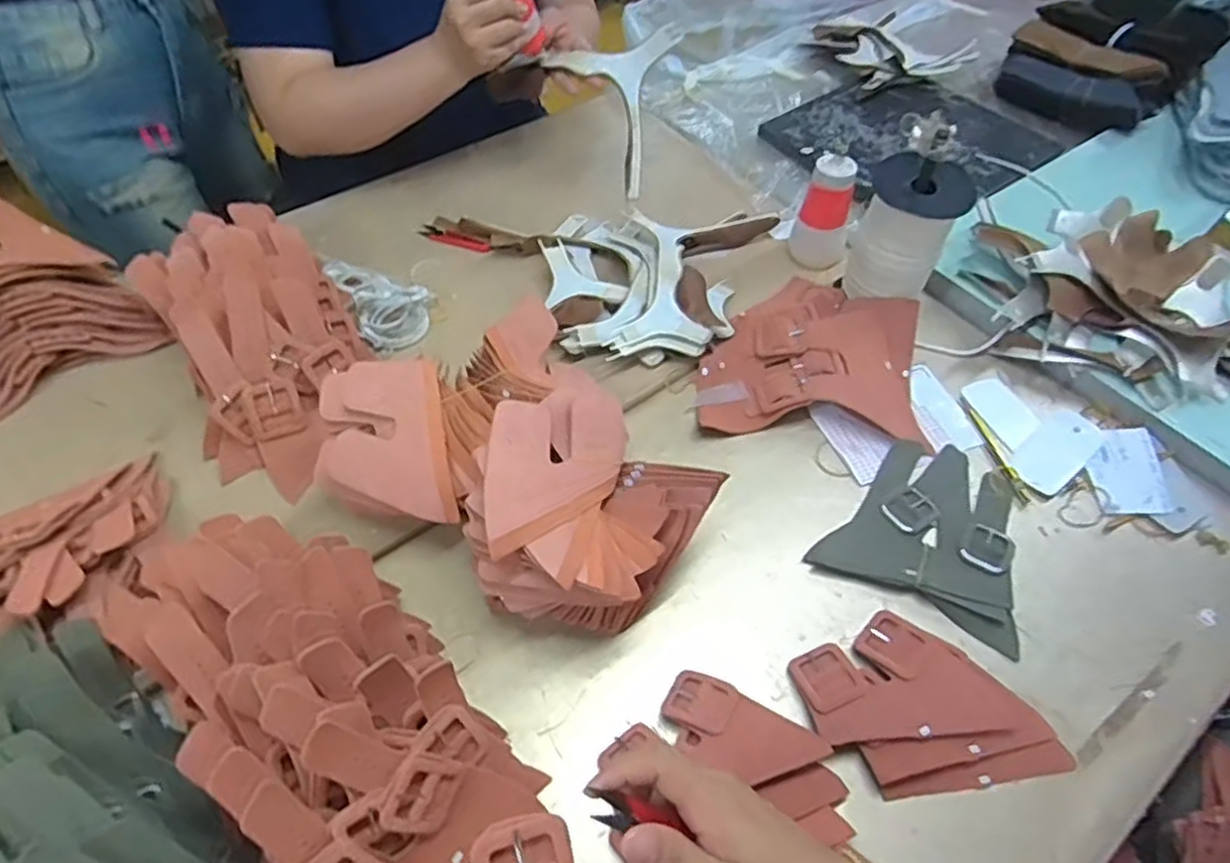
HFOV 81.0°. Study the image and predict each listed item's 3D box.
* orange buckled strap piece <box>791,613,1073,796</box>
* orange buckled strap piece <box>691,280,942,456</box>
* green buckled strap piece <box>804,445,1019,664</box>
[{"bbox_3d":[0.240,0.211,0.566,0.179,0.031,0.128,-6,53,-5],"label":"orange buckled strap piece"},{"bbox_3d":[0.209,-0.088,0.767,0.222,0.030,0.207,7,53,5],"label":"orange buckled strap piece"},{"bbox_3d":[0.294,0.087,0.662,0.167,0.020,0.174,25,56,17],"label":"green buckled strap piece"}]

